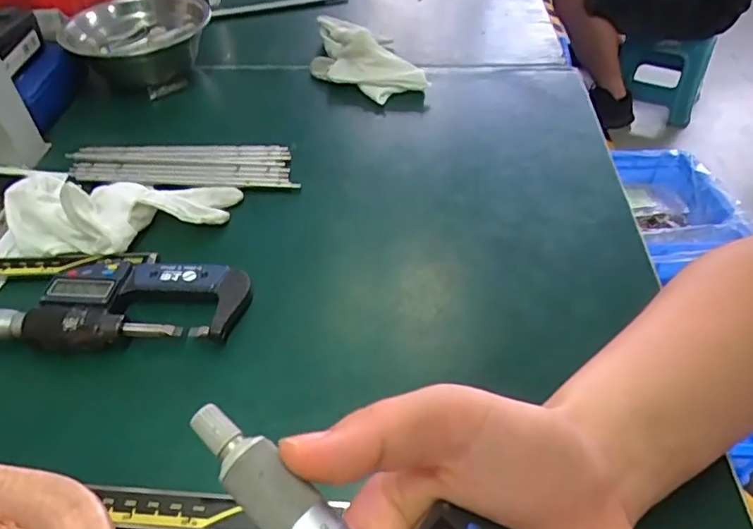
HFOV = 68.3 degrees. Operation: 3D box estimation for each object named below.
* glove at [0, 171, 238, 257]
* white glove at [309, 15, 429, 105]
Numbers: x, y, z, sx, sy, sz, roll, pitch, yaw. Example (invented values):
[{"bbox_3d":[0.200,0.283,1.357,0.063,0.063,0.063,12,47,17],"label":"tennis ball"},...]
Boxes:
[{"bbox_3d":[-0.167,-0.041,0.356,0.137,0.022,0.075,3,45,5],"label":"glove"},{"bbox_3d":[-0.019,-0.201,0.513,0.089,0.039,0.152,-13,46,-11],"label":"white glove"}]

